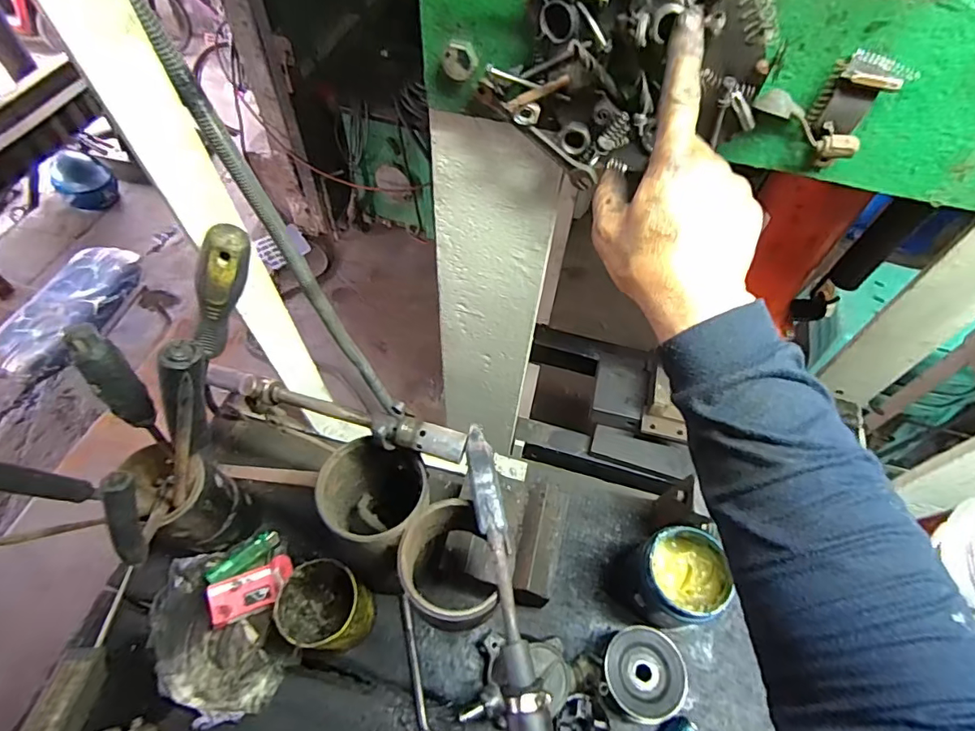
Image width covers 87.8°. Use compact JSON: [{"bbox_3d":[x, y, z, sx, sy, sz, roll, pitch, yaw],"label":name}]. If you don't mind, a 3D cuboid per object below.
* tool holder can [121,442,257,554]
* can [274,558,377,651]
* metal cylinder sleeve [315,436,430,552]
[{"bbox_3d":[-0.304,0.145,0.529,0.084,0.169,0.085,21,58,11],"label":"tool holder can"},{"bbox_3d":[-0.160,0.244,0.512,0.075,0.090,0.076,1,56,-2],"label":"can"},{"bbox_3d":[-0.097,0.136,0.470,0.089,0.138,0.081,33,61,18],"label":"metal cylinder sleeve"}]

